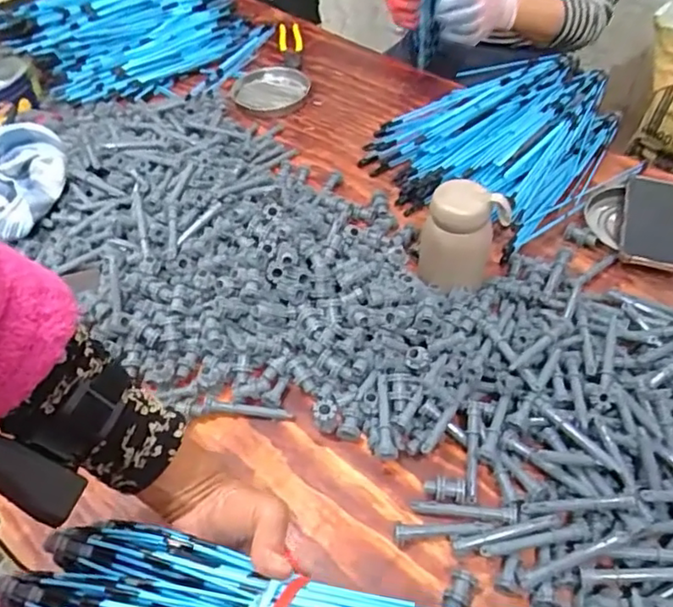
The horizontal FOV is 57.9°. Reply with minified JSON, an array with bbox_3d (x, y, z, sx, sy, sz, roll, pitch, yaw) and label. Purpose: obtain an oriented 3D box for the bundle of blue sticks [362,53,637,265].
[{"bbox_3d":[0.253,-0.231,0.855,0.340,0.086,0.255,-27,50,-17],"label":"bundle of blue sticks"}]

